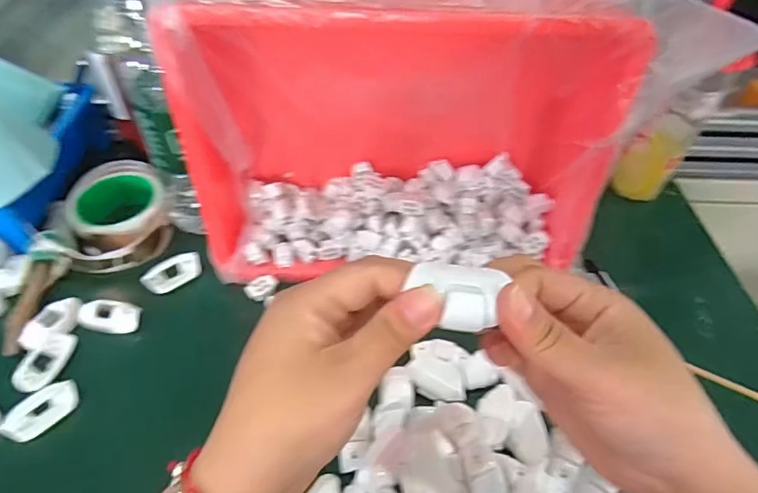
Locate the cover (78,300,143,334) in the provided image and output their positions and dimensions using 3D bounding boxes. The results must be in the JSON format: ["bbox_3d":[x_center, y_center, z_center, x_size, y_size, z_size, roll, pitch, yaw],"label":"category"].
[{"bbox_3d":[-0.248,0.065,0.466,0.052,0.017,0.027,5,47,2],"label":"cover"}]

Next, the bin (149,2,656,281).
[{"bbox_3d":[0.015,-0.089,0.440,0.344,0.243,0.104,1,47,-2],"label":"bin"}]

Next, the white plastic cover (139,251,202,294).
[{"bbox_3d":[-0.206,0.026,0.508,0.058,0.014,0.026,-34,57,-29],"label":"white plastic cover"}]

